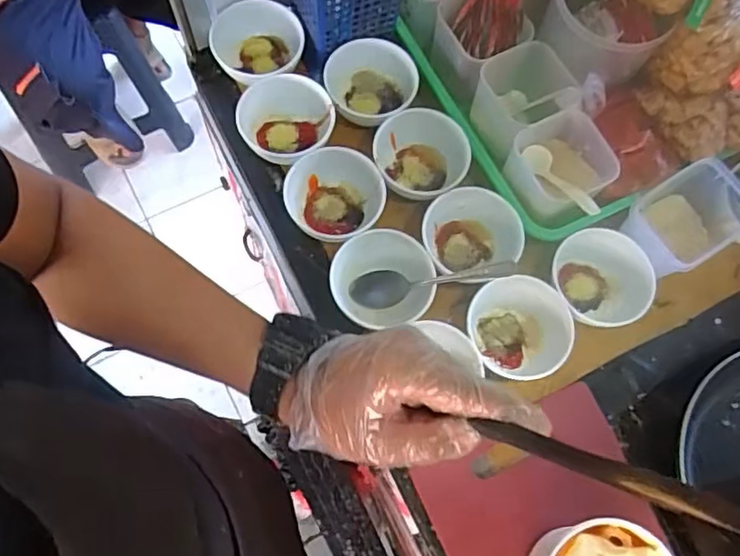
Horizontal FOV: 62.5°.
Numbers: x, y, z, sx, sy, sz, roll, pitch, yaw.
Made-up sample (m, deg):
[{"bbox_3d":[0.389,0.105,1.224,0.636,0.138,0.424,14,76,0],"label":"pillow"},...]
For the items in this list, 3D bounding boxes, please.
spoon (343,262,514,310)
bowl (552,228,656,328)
[{"bbox_3d":[0.053,0.000,0.544,0.152,0.022,0.035,-12,68,28],"label":"spoon"},{"bbox_3d":[0.213,0.002,0.568,0.081,0.047,0.088,1,71,-2],"label":"bowl"}]

